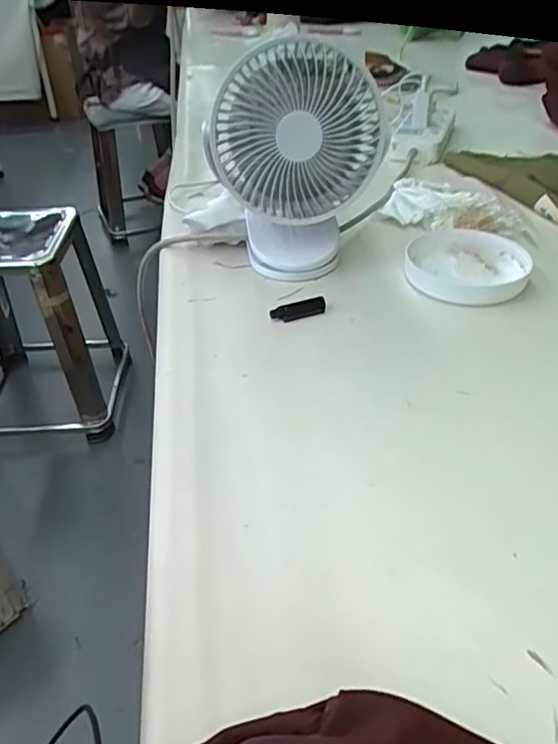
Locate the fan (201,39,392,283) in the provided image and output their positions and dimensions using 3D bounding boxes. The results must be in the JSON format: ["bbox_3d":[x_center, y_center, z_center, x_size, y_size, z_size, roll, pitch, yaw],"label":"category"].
[{"bbox_3d":[0.015,-0.198,0.554,0.161,0.195,0.089,-2,31,1],"label":"fan"}]

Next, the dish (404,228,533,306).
[{"bbox_3d":[0.184,-0.107,0.565,0.109,0.018,0.122,16,43,21],"label":"dish"}]

